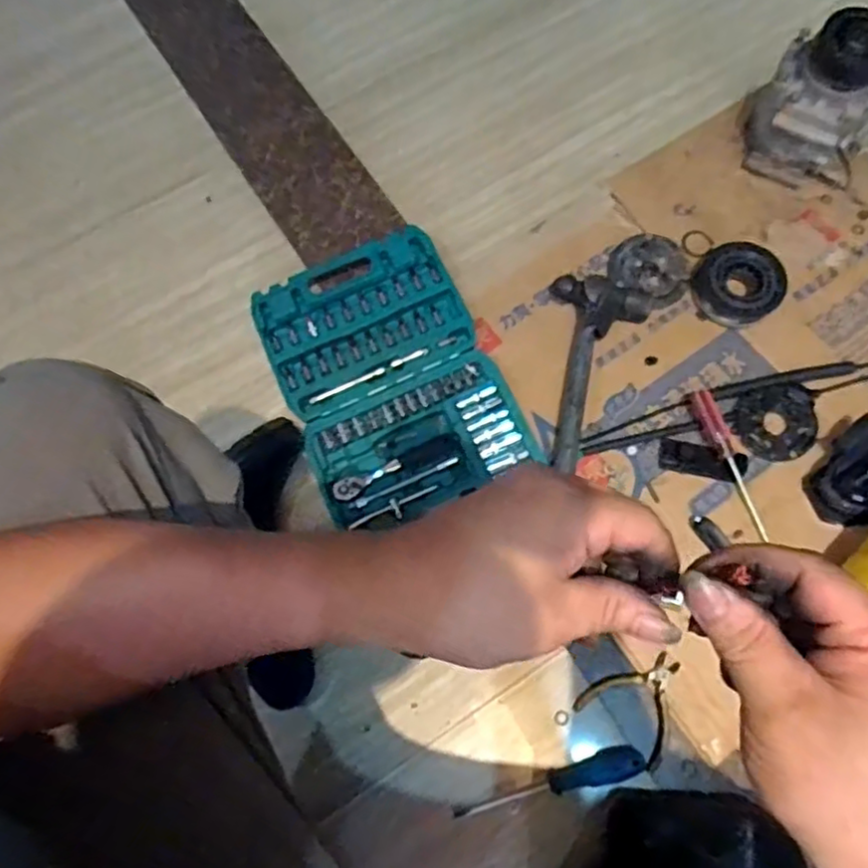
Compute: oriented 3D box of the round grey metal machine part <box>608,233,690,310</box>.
[{"bbox_3d":[0.278,-0.211,0.880,0.100,0.024,0.098,-1,72,2],"label":"round grey metal machine part"}]

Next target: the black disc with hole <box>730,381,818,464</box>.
[{"bbox_3d":[0.402,-0.016,0.798,0.091,0.004,0.091,-2,79,9],"label":"black disc with hole"}]

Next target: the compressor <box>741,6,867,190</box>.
[{"bbox_3d":[0.492,-0.422,0.868,0.163,0.197,0.106,28,71,14],"label":"compressor"}]

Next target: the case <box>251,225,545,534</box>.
[{"bbox_3d":[-0.062,-0.080,0.843,0.250,0.048,0.364,-24,73,-6],"label":"case"}]

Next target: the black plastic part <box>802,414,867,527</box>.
[{"bbox_3d":[0.473,0.043,0.751,0.117,0.060,0.084,-42,71,-14],"label":"black plastic part"}]

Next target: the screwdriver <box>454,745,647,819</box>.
[{"bbox_3d":[0.120,0.358,0.697,0.200,0.035,0.027,-15,72,-3],"label":"screwdriver"}]

